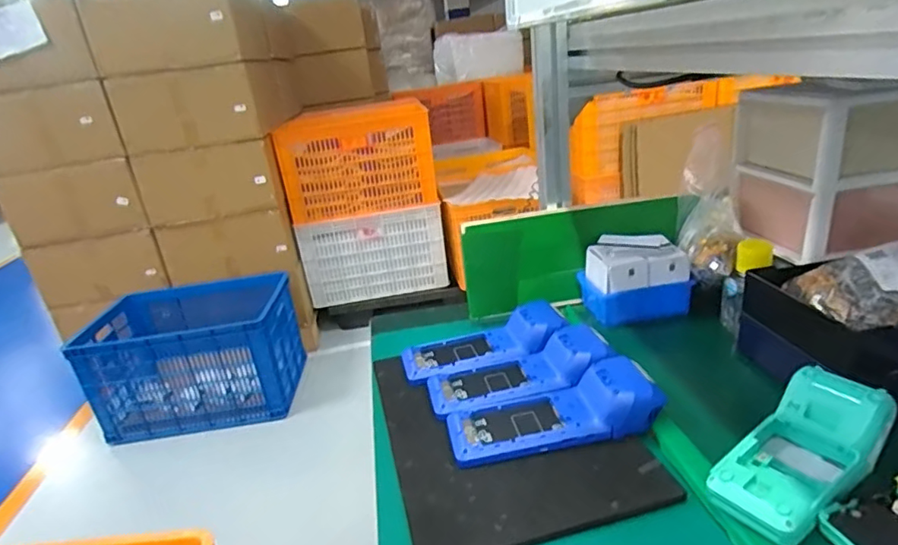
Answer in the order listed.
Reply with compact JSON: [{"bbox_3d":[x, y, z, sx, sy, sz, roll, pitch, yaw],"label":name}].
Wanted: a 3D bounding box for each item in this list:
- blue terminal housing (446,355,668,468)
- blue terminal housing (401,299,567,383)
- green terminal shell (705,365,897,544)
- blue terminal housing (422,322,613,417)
[{"bbox_3d":[0.107,0.147,0.578,0.215,0.052,0.082,-10,22,-6],"label":"blue terminal housing"},{"bbox_3d":[0.043,0.088,0.723,0.212,0.048,0.091,-10,22,-6],"label":"blue terminal housing"},{"bbox_3d":[0.298,0.156,0.465,0.162,0.073,0.078,-19,25,-28],"label":"green terminal shell"},{"bbox_3d":[0.080,0.115,0.650,0.214,0.046,0.084,-9,22,-5],"label":"blue terminal housing"}]

